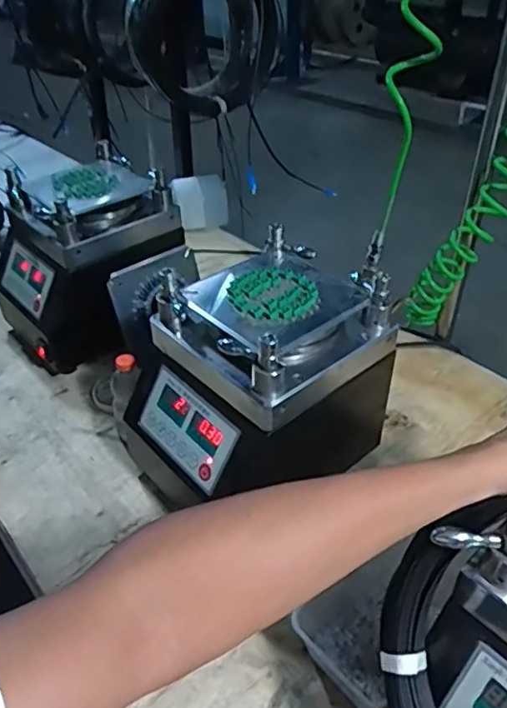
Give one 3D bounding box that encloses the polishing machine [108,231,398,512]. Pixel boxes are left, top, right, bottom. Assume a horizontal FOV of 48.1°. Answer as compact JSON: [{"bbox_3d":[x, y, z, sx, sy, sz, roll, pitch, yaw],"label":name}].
[{"bbox_3d":[-0.002,0.044,0.727,0.257,0.288,0.226,-29,46,-30],"label":"polishing machine"}]

